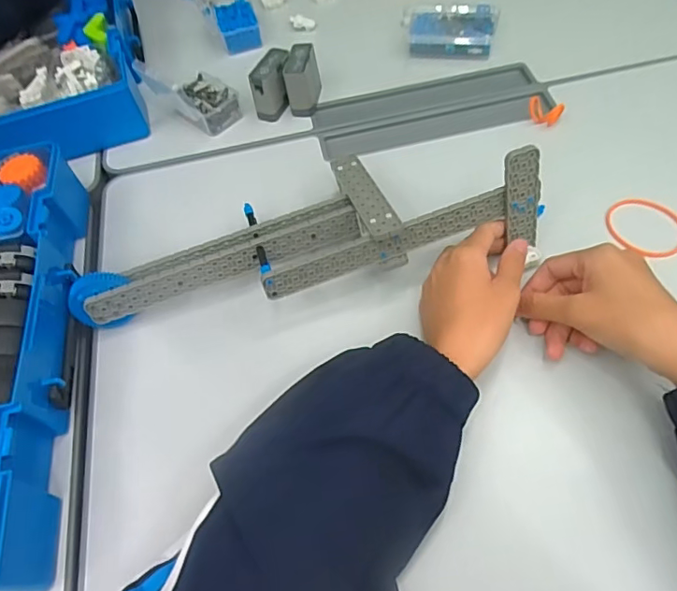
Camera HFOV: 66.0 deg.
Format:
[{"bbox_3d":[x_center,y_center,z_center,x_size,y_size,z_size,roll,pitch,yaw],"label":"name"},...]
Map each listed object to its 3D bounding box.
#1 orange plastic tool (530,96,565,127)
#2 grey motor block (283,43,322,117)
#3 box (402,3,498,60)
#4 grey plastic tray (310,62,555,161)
[{"bbox_3d":[0.203,-0.181,0.514,0.032,0.017,0.015,29,64,21],"label":"orange plastic tool"},{"bbox_3d":[-0.038,-0.227,0.551,0.027,0.051,0.047,8,59,10],"label":"grey motor block"},{"bbox_3d":[0.125,-0.302,0.595,0.101,0.032,0.071,9,59,11],"label":"box"},{"bbox_3d":[0.095,-0.196,0.548,0.240,0.015,0.099,-10,57,-1],"label":"grey plastic tray"}]

